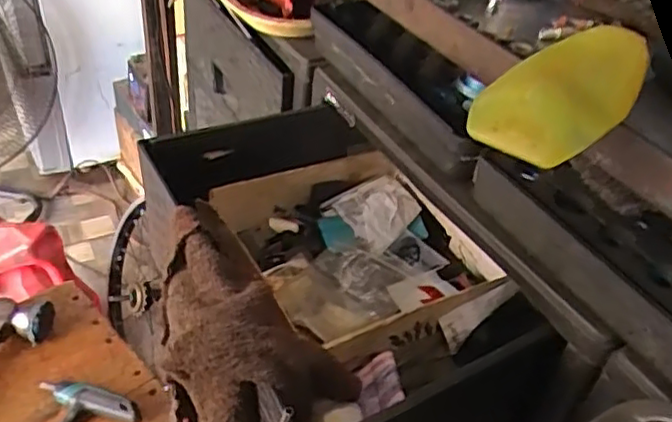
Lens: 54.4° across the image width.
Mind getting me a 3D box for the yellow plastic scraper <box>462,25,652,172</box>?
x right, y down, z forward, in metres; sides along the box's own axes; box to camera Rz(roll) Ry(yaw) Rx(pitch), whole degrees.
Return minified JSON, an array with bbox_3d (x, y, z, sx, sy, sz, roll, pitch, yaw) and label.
[{"bbox_3d":[0.114,-0.058,0.306,0.051,0.018,0.127,33,45,29],"label":"yellow plastic scraper"}]

